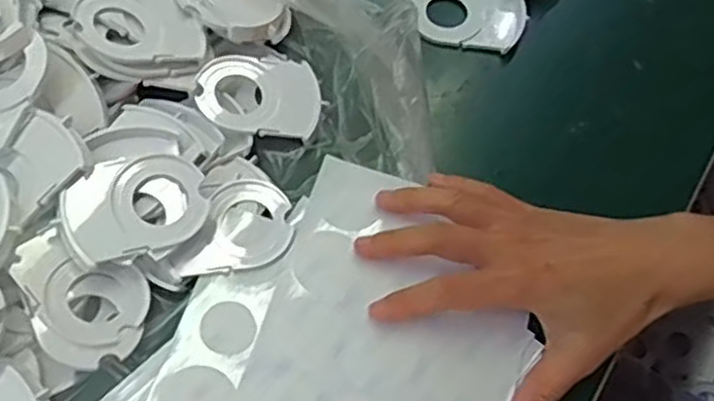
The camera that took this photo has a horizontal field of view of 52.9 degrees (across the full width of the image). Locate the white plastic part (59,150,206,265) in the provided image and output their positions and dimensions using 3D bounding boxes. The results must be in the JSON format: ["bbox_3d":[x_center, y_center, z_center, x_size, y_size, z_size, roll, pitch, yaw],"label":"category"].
[{"bbox_3d":[-0.123,0.004,0.399,0.075,0.006,0.052,-22,81,-22],"label":"white plastic part"}]

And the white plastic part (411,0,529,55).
[{"bbox_3d":[0.081,-0.133,0.513,0.079,0.011,0.057,10,62,2],"label":"white plastic part"}]

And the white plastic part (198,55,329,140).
[{"bbox_3d":[-0.060,-0.068,0.453,0.075,0.013,0.059,-2,62,-4],"label":"white plastic part"}]

